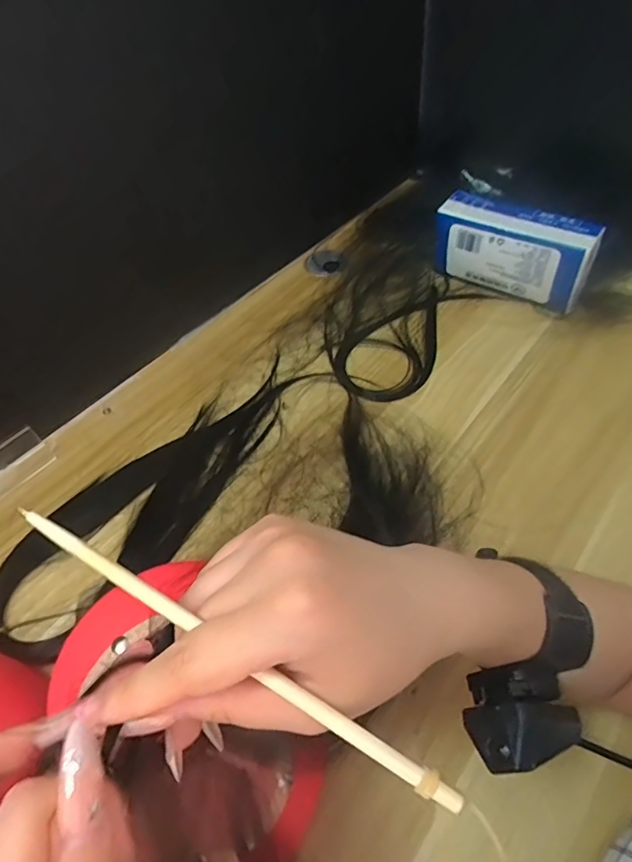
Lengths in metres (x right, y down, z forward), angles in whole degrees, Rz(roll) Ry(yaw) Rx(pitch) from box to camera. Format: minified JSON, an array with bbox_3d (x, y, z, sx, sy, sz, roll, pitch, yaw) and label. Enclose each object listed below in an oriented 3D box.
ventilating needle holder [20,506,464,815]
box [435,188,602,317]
[{"bbox_3d":[-0.030,0.075,0.178,0.179,0.004,0.006,31,59,8],"label":"ventilating needle holder"},{"bbox_3d":[0.231,-0.212,0.613,0.184,0.092,0.052,31,61,27],"label":"box"}]

